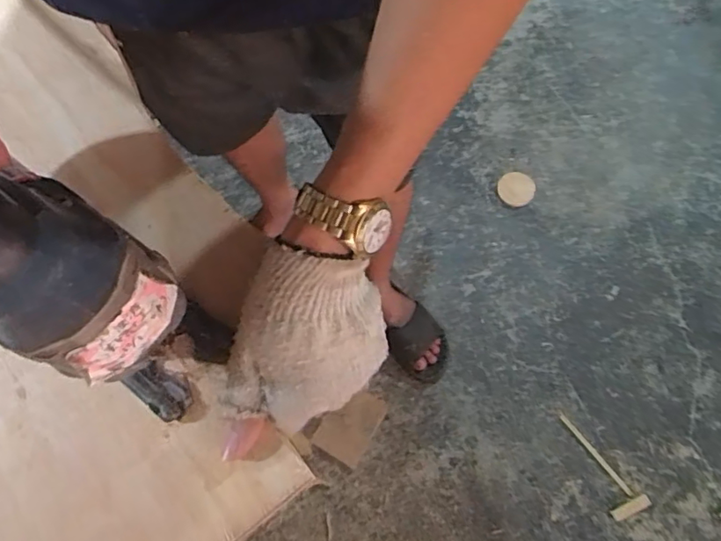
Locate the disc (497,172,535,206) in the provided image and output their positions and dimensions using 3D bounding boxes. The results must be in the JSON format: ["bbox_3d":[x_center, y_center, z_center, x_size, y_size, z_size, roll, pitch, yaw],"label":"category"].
[{"bbox_3d":[0.359,-0.189,1.282,0.081,0.014,0.081,-2,71,5],"label":"disc"}]

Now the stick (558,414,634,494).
[{"bbox_3d":[0.453,0.356,1.079,0.013,0.005,0.185,-38,72,-8],"label":"stick"}]

